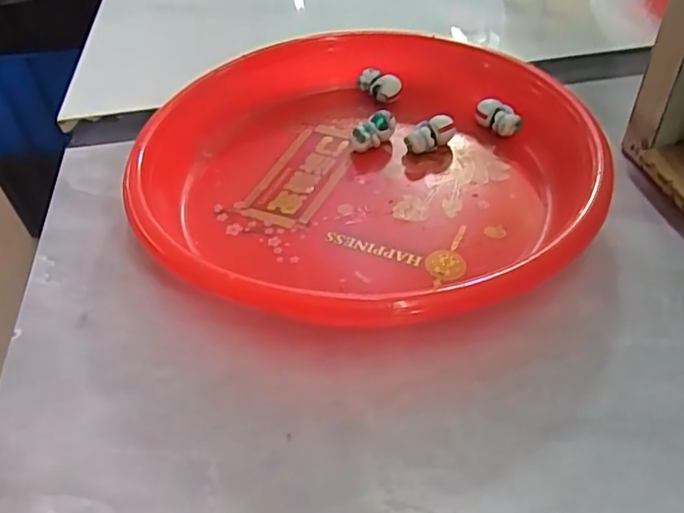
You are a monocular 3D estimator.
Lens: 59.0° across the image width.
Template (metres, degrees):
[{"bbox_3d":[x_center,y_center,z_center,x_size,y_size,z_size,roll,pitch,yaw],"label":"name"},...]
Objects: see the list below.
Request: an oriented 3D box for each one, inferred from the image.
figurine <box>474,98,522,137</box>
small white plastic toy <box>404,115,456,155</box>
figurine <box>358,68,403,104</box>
[{"bbox_3d":[0.076,-0.068,0.299,0.010,0.014,0.023,-29,49,-23],"label":"figurine"},{"bbox_3d":[0.042,-0.058,0.289,0.024,0.015,0.011,-25,48,-20],"label":"small white plastic toy"},{"bbox_3d":[0.019,-0.092,0.324,0.024,0.014,0.010,28,53,29],"label":"figurine"}]

